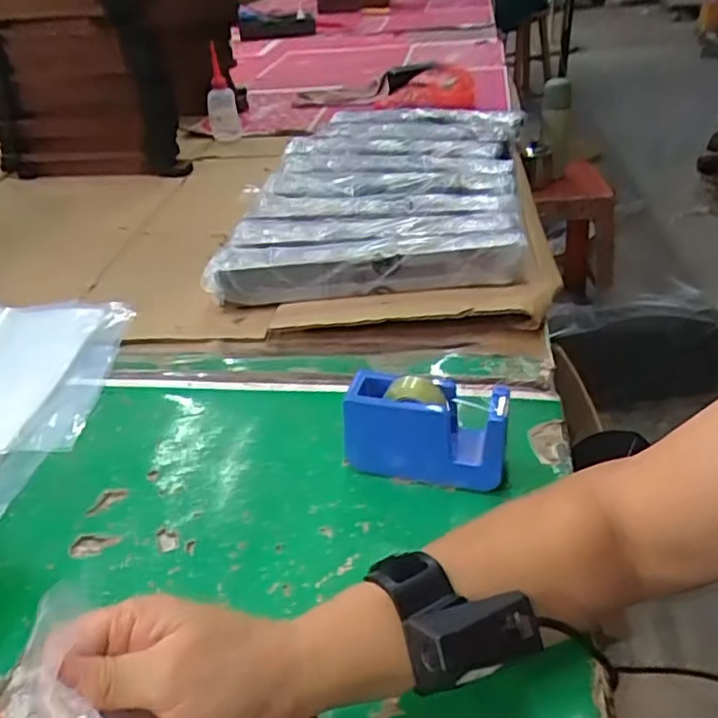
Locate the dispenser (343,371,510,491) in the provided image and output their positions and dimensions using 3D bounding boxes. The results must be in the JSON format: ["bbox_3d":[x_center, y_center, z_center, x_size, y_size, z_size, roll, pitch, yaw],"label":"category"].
[{"bbox_3d":[0.057,0.058,0.532,0.132,0.078,0.047,6,36,15],"label":"dispenser"}]

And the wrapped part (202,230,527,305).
[{"bbox_3d":[0.008,-0.108,0.780,0.370,0.060,0.085,-5,35,-1],"label":"wrapped part"}]

